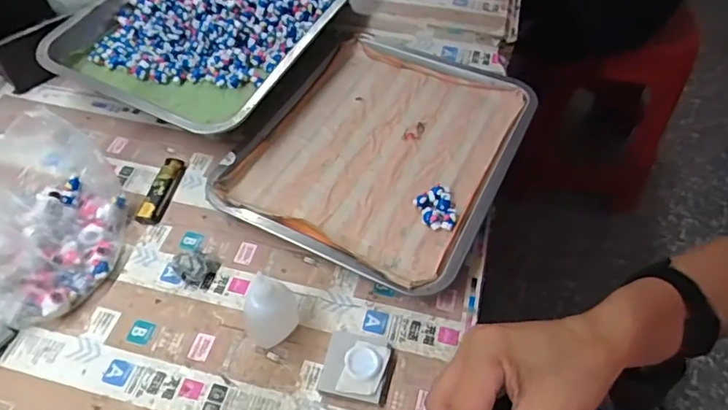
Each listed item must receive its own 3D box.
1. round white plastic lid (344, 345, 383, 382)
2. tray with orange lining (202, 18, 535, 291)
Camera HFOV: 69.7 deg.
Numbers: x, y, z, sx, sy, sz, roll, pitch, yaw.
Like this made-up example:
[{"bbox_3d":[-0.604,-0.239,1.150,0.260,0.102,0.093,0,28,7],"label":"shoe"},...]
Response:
[{"bbox_3d":[-0.001,0.127,0.418,0.029,0.007,0.027,0,53,0],"label":"round white plastic lid"},{"bbox_3d":[0.015,-0.066,0.573,0.271,0.034,0.306,23,56,17],"label":"tray with orange lining"}]

